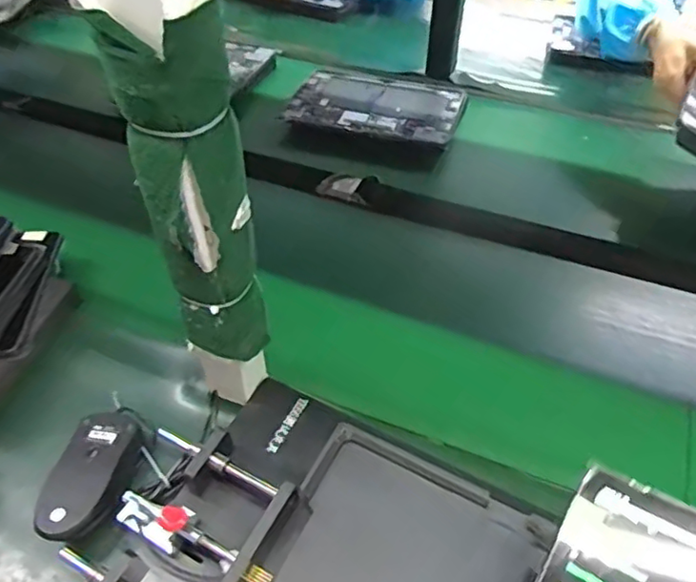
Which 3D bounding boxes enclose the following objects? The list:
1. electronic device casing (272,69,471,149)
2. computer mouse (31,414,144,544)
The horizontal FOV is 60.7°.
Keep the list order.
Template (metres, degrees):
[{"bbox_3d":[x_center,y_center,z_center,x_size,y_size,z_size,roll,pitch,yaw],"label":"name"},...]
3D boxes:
[{"bbox_3d":[0.044,-0.285,0.917,0.257,0.010,0.181,14,47,13],"label":"electronic device casing"},{"bbox_3d":[-0.211,0.154,0.497,0.060,0.039,0.117,9,48,7],"label":"computer mouse"}]

